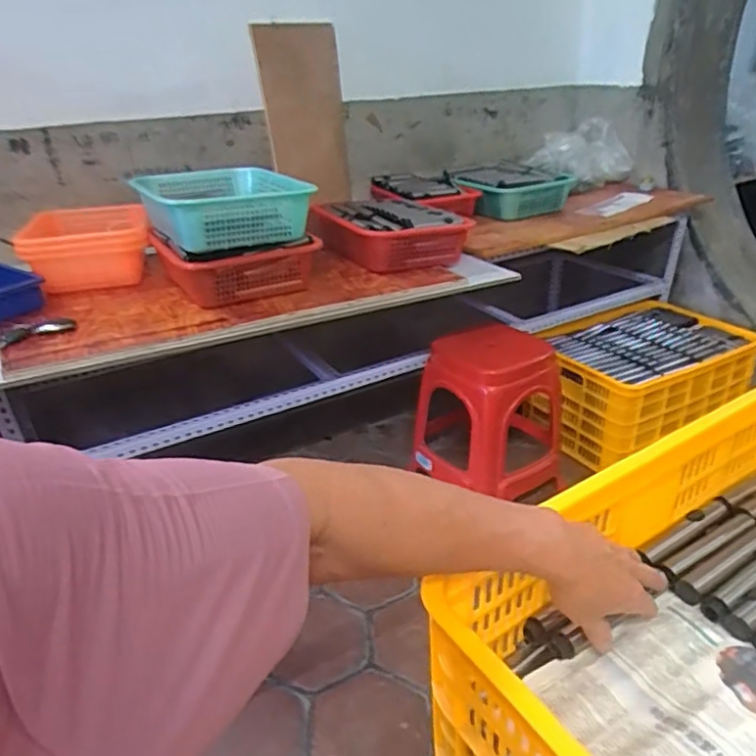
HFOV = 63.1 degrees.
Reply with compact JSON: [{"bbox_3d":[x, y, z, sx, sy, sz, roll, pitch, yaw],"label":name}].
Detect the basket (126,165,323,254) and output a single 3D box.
[{"bbox_3d":[-0.324,-0.345,1.249,0.276,0.101,0.357,-16,30,-24],"label":"basket"}]

